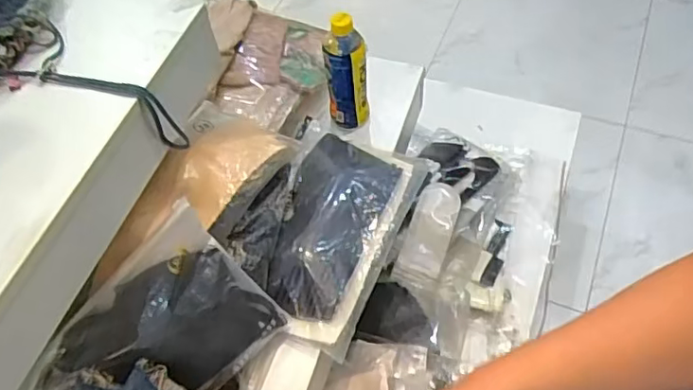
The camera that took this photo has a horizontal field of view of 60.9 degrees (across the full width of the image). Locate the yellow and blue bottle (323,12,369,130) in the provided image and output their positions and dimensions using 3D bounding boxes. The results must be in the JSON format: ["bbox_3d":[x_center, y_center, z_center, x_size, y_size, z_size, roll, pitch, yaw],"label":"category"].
[{"bbox_3d":[0.000,-0.182,0.891,0.062,0.189,0.051,-3,56,4],"label":"yellow and blue bottle"}]

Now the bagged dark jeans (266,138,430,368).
[{"bbox_3d":[-0.017,0.044,0.845,0.171,0.047,0.327,16,60,15],"label":"bagged dark jeans"}]

